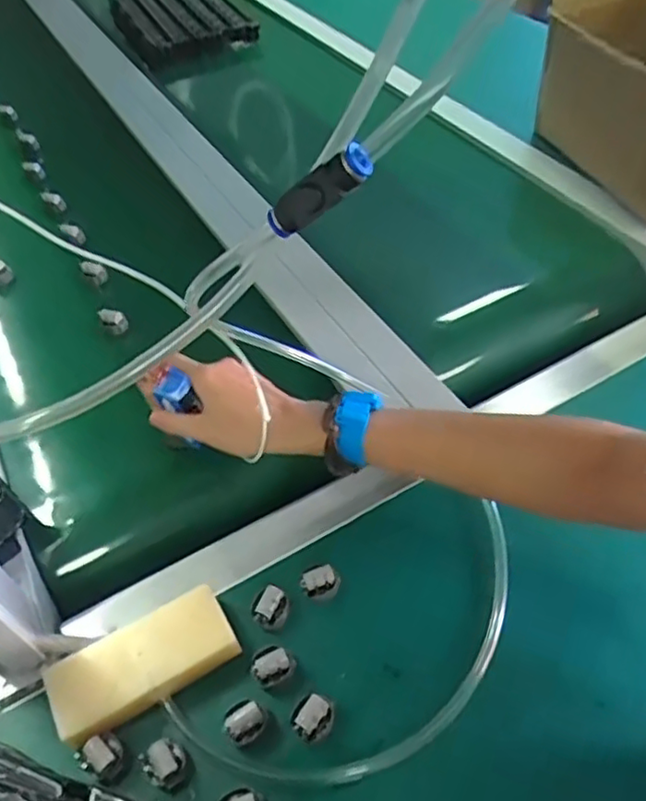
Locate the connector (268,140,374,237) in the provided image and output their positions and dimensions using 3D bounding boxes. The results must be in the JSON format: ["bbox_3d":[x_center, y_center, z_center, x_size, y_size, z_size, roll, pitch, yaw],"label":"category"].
[{"bbox_3d":[-0.003,-0.082,0.257,0.050,0.014,0.010,-28,37,35],"label":"connector"}]

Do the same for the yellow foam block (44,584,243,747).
[{"bbox_3d":[-0.118,0.176,0.435,0.117,0.023,0.053,-28,52,-17],"label":"yellow foam block"}]

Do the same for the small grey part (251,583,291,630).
[{"bbox_3d":[-0.038,0.145,0.459,0.026,0.017,0.026,12,52,16],"label":"small grey part"}]

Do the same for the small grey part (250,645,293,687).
[{"bbox_3d":[-0.034,0.178,0.437,0.028,0.013,0.022,-20,50,-11],"label":"small grey part"}]

